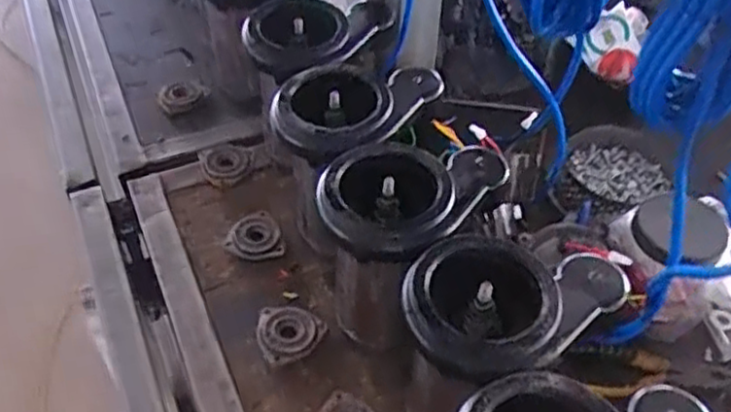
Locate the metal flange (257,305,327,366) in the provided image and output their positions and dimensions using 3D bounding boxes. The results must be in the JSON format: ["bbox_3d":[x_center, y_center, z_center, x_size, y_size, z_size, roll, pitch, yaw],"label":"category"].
[{"bbox_3d":[-0.077,0.124,0.704,0.065,0.013,0.060,-16,49,-16],"label":"metal flange"}]

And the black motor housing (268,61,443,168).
[{"bbox_3d":[-0.009,-0.100,0.694,0.169,0.042,0.122,-31,54,-28],"label":"black motor housing"}]

